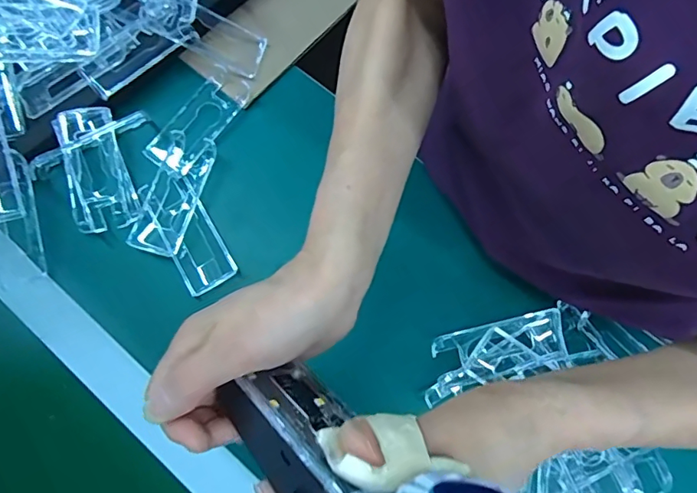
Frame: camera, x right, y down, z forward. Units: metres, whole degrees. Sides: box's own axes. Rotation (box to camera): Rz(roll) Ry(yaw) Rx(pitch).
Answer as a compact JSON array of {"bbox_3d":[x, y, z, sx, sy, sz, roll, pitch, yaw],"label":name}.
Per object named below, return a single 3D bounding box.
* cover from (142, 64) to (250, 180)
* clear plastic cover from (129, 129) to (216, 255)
[{"bbox_3d":[-0.140,-0.117,0.455,0.045,0.016,0.111,35,76,10],"label":"cover"},{"bbox_3d":[-0.156,-0.048,0.436,0.047,0.016,0.109,15,74,4],"label":"clear plastic cover"}]

